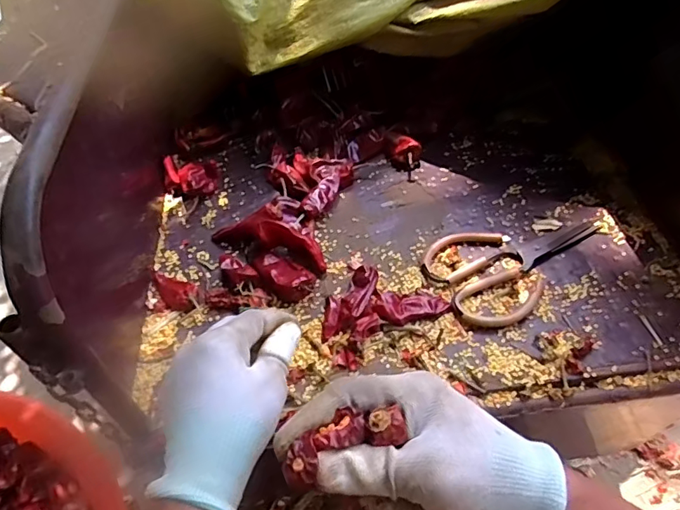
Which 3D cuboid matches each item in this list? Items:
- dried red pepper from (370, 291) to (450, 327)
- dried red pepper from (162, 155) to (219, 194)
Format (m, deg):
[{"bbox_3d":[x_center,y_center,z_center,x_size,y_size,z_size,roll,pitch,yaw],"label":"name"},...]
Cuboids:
[{"bbox_3d":[0.067,0.050,0.481,0.070,0.015,0.032,-12,52,-6],"label":"dried red pepper"},{"bbox_3d":[-0.178,-0.092,0.608,0.058,0.037,0.062,-13,49,-6],"label":"dried red pepper"}]

